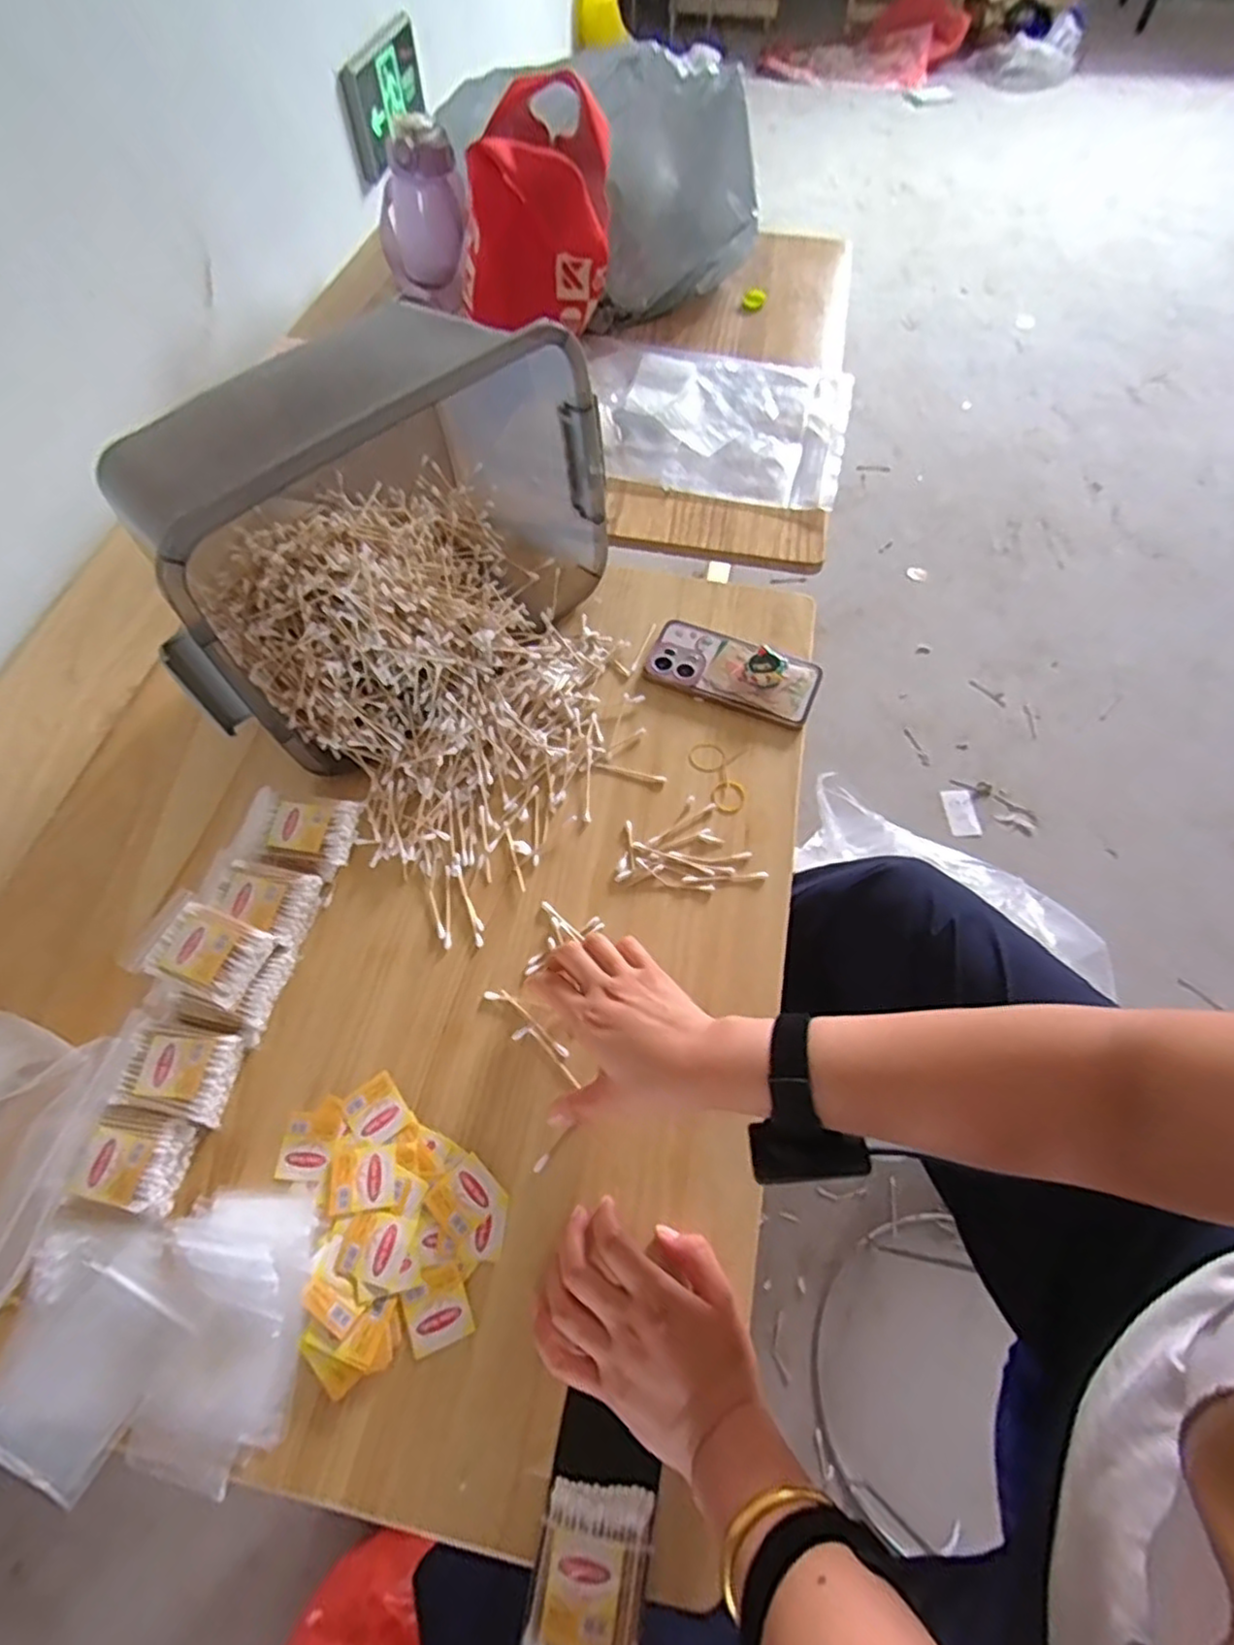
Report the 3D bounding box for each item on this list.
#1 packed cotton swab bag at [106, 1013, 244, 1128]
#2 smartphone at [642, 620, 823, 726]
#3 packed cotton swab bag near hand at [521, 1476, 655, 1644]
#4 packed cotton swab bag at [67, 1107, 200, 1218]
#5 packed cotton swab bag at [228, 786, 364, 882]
[{"bbox_3d":[-0.310,0.176,0.494,0.081,0.042,0.062,9,62,4],"label":"packed cotton swab bag"},{"bbox_3d":[0.112,-0.149,0.671,0.162,0.018,0.081,20,68,11],"label":"smartphone"},{"bbox_3d":[-0.017,0.430,0.377,0.061,0.019,0.108,12,62,7],"label":"packed cotton swab bag near hand"},{"bbox_3d":[-0.322,0.227,0.467,0.060,0.033,0.056,8,62,5],"label":"packed cotton swab bag"},{"bbox_3d":[-0.265,0.010,0.577,0.092,0.025,0.065,7,62,4],"label":"packed cotton swab bag"}]

